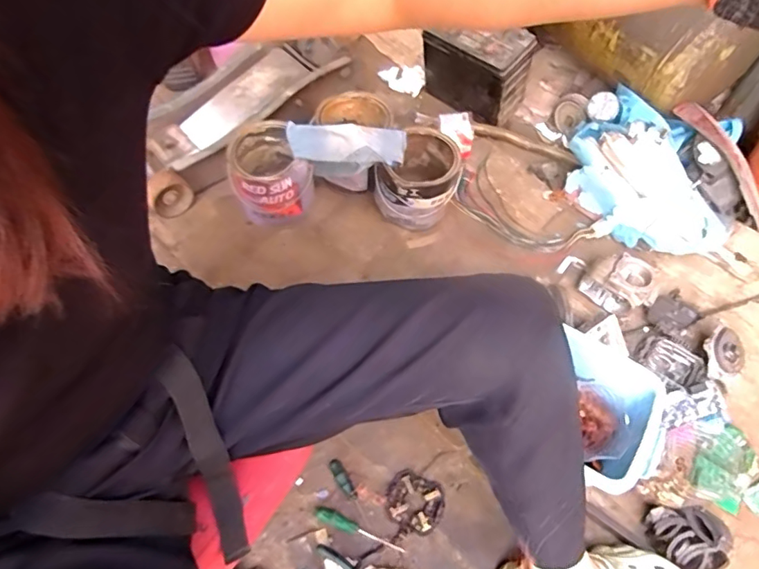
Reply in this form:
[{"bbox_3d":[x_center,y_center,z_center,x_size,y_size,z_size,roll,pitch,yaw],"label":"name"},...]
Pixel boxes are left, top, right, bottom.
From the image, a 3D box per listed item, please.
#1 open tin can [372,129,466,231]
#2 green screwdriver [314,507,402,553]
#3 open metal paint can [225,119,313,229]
[{"bbox_3d":[0.083,-0.219,1.034,0.156,0.149,0.169,1,58,-1],"label":"open tin can"},{"bbox_3d":[-0.032,0.368,0.733,0.140,0.019,0.020,20,60,11],"label":"green screwdriver"},{"bbox_3d":[-0.231,-0.222,1.032,0.151,0.155,0.176,-27,62,-17],"label":"open metal paint can"}]

